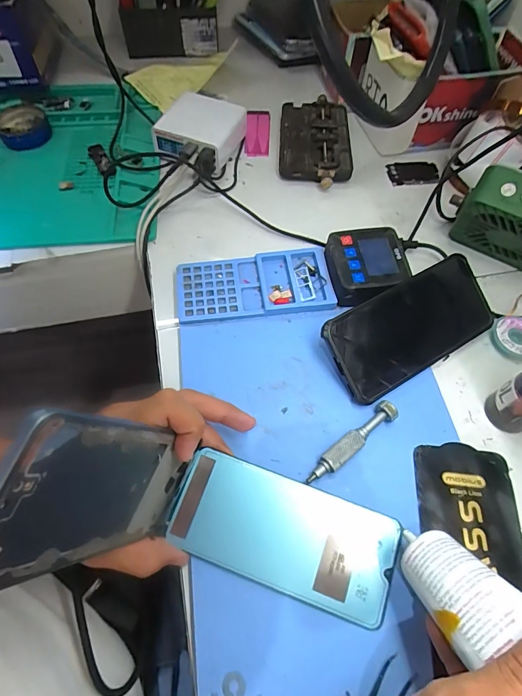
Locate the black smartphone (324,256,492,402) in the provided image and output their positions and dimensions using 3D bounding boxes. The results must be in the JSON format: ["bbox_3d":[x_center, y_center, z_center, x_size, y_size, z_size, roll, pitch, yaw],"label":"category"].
[{"bbox_3d":[0.137,-0.020,0.347,0.167,0.007,0.079,-27,93,-16],"label":"black smartphone"}]

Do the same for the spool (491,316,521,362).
[{"bbox_3d":[0.243,-0.008,0.369,0.042,0.013,0.044,1,61,-3],"label":"spool"}]

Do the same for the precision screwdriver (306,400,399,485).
[{"bbox_3d":[0.072,0.075,0.304,0.090,0.017,0.017,-36,69,-21],"label":"precision screwdriver"}]

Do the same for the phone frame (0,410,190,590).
[{"bbox_3d":[-0.077,0.075,0.203,0.004,0.155,0.072,21,81,18],"label":"phone frame"}]

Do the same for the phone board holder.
[{"bbox_3d":[0.069,-0.266,0.500,0.088,0.025,0.171,4,61,-1],"label":"phone board holder"}]

